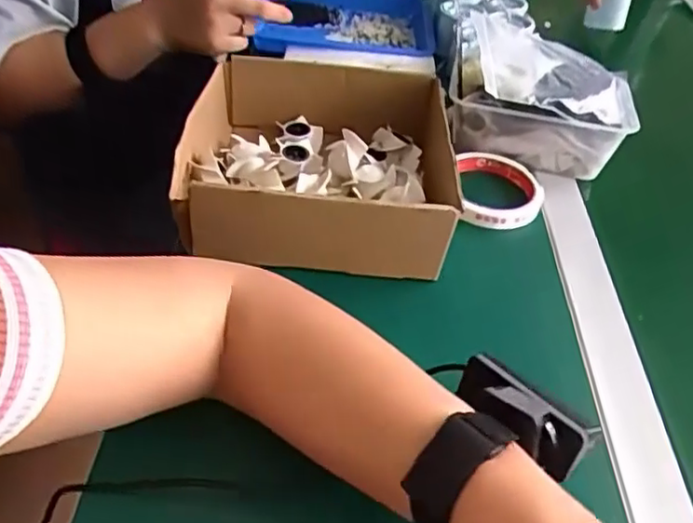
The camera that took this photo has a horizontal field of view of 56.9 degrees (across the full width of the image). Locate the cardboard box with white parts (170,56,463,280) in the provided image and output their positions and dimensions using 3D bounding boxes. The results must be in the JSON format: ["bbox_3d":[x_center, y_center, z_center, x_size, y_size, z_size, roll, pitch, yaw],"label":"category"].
[{"bbox_3d":[-0.025,-0.083,0.522,0.199,0.070,0.213,1,41,-3],"label":"cardboard box with white parts"}]

